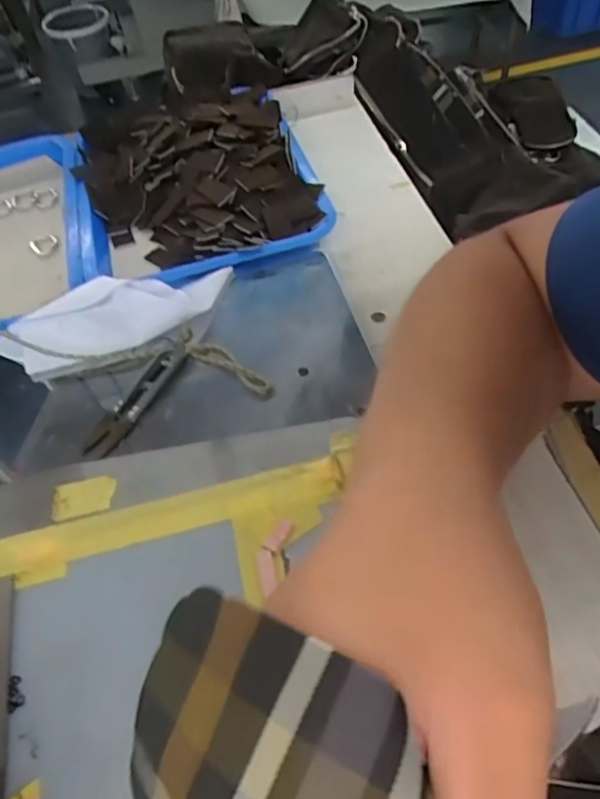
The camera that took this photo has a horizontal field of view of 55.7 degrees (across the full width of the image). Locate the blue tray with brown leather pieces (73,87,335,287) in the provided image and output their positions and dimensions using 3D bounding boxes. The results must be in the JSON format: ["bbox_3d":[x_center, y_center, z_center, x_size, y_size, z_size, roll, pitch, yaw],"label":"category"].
[{"bbox_3d":[-0.101,-0.216,0.561,0.208,0.049,0.281,-16,56,-10],"label":"blue tray with brown leather pieces"}]

